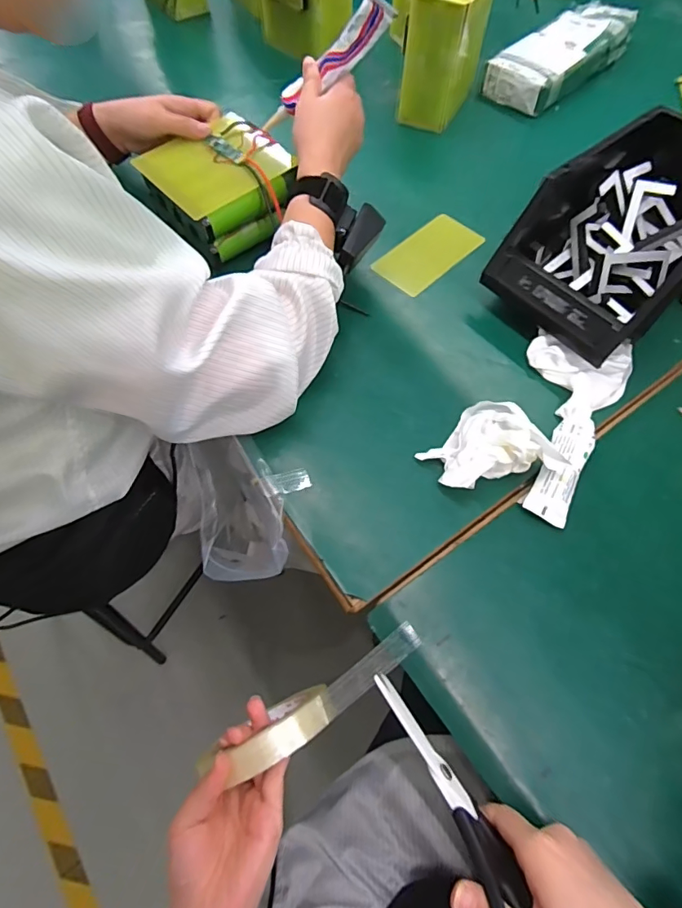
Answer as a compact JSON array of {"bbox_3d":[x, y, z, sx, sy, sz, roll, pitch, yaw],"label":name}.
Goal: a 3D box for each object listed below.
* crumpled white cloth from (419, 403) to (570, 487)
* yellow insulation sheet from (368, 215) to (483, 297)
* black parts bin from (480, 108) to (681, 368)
[{"bbox_3d":[0.133,0.001,0.417,0.088,0.048,0.095,-35,70,-16],"label":"crumpled white cloth"},{"bbox_3d":[0.106,-0.243,0.565,0.133,0.006,0.069,-42,74,-16],"label":"yellow insulation sheet"},{"bbox_3d":[0.300,-0.235,0.498,0.277,0.123,0.182,-35,70,-16],"label":"black parts bin"}]

